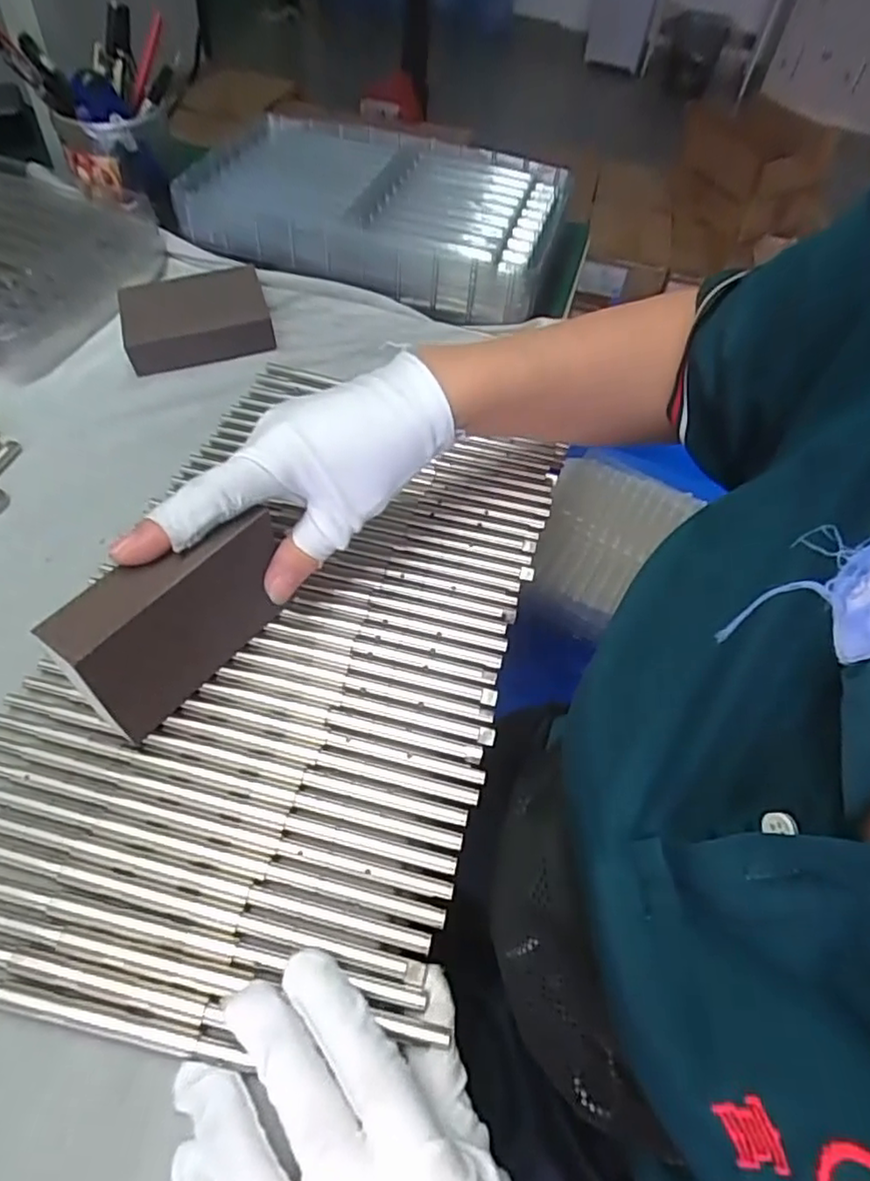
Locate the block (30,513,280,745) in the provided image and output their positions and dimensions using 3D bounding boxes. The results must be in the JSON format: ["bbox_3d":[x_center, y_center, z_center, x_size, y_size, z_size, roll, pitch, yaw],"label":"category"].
[{"bbox_3d":[-0.111,0.013,0.285,0.029,0.069,0.095,30,56,17],"label":"block"}]

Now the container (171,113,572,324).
[{"bbox_3d":[-0.045,-0.314,0.542,0.290,0.062,0.174,17,53,7],"label":"container"}]

